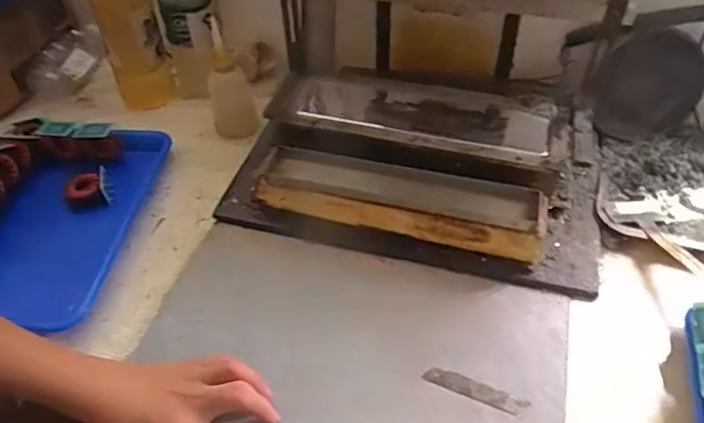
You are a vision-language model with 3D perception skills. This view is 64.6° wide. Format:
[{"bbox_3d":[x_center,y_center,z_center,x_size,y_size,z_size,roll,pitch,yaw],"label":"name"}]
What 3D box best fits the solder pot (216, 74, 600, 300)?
[{"bbox_3d":[0.078,-0.064,0.683,0.444,0.097,0.242,12,47,14],"label":"solder pot"}]

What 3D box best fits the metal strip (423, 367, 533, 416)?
[{"bbox_3d":[0.115,0.167,0.522,0.096,0.004,0.017,17,48,18],"label":"metal strip"}]

